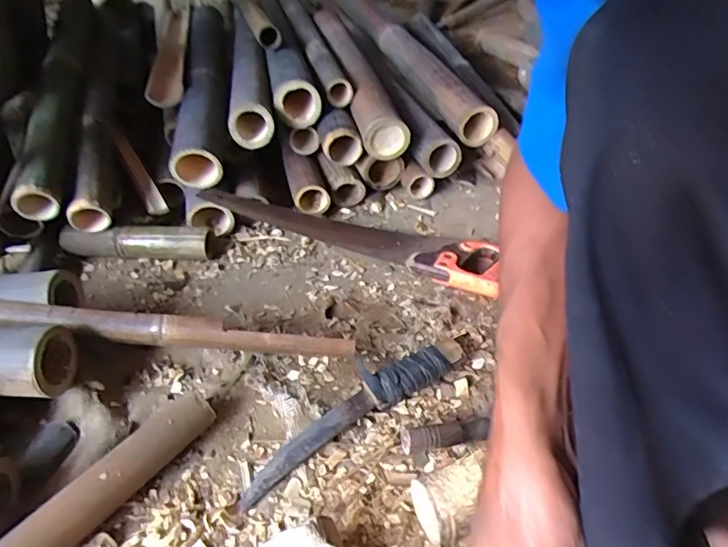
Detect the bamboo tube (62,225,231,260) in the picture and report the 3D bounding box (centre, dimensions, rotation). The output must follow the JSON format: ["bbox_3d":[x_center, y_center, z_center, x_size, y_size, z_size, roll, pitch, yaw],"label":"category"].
[{"bbox_3d":[-0.348,-0.053,0.826,0.248,0.053,0.044,1,39,1],"label":"bamboo tube"}]

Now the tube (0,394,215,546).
[{"bbox_3d":[-0.250,0.206,0.507,0.043,0.052,0.233,23,44,25],"label":"tube"}]

